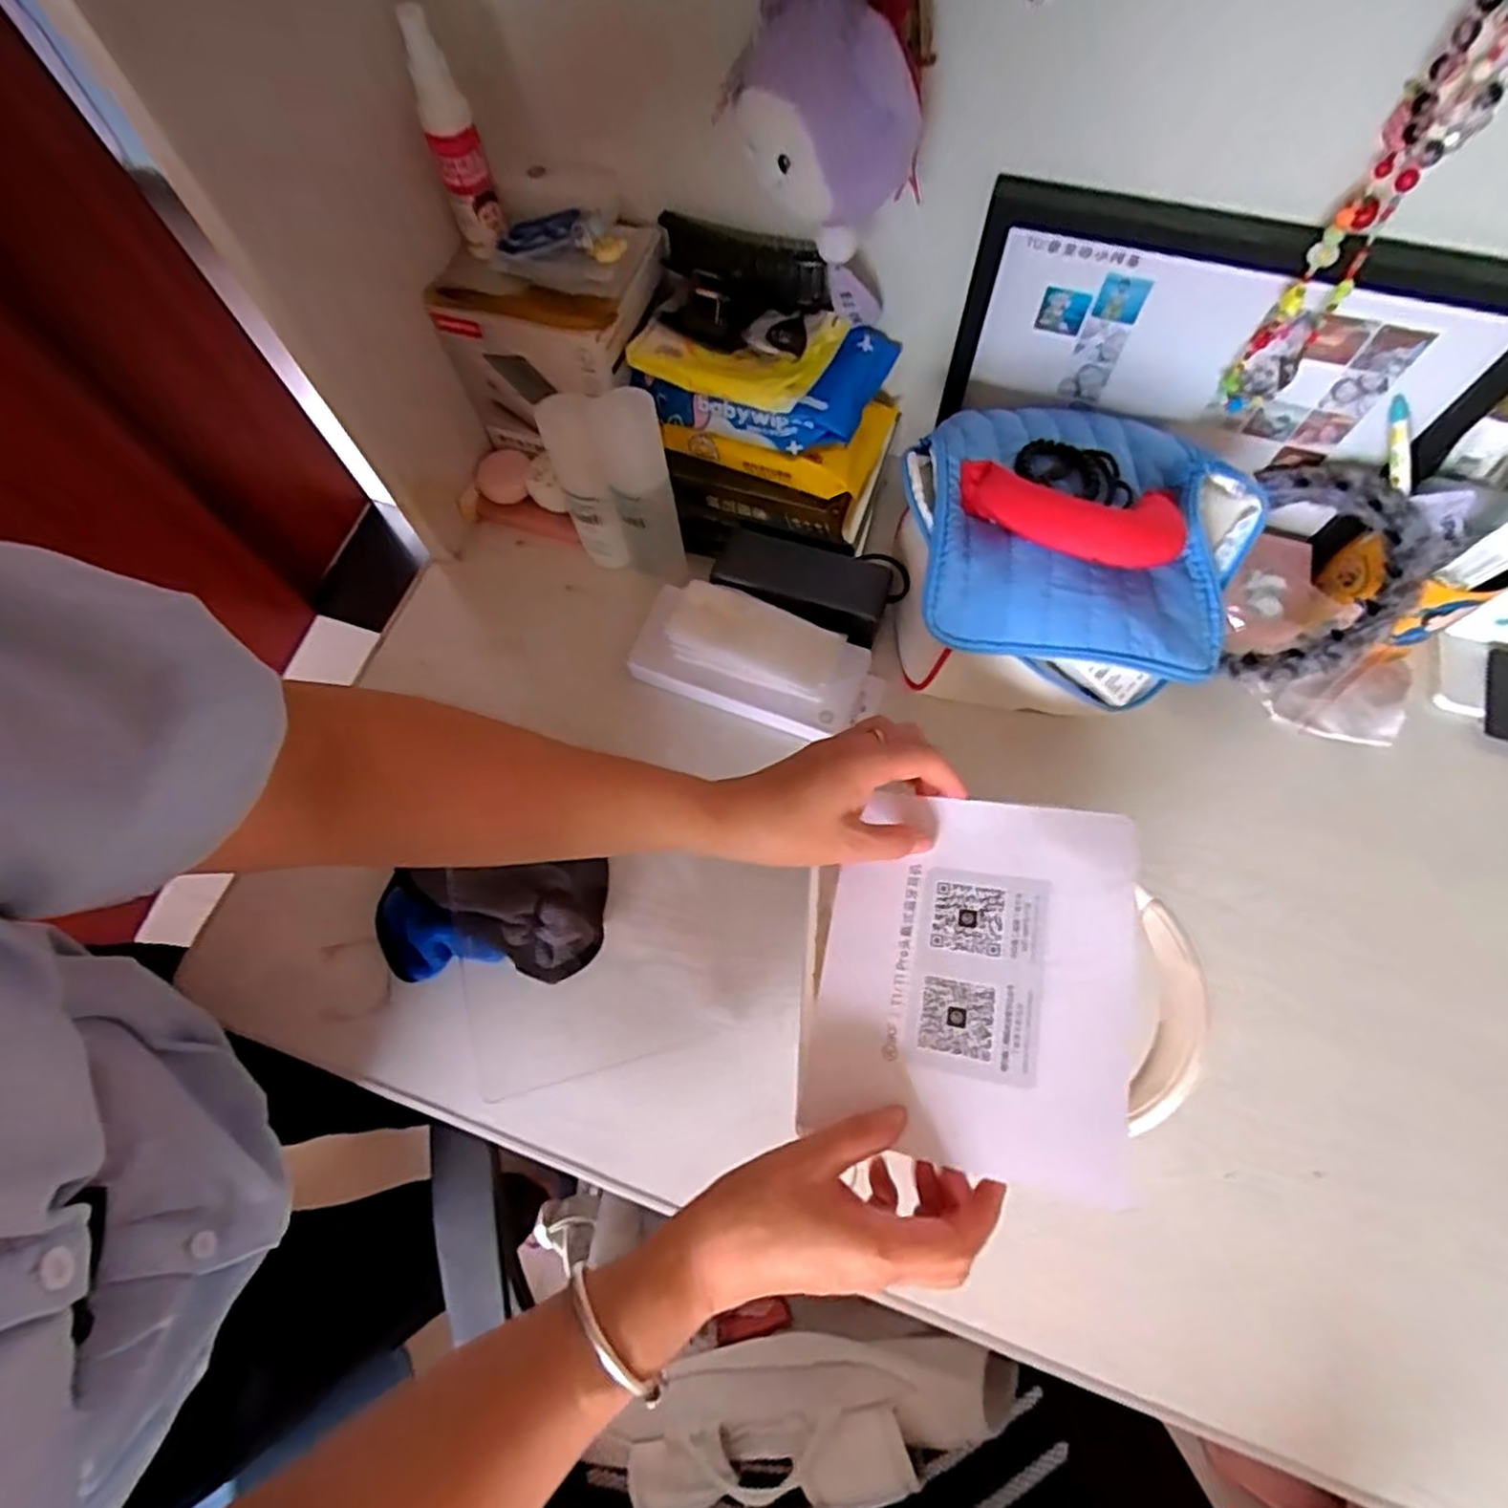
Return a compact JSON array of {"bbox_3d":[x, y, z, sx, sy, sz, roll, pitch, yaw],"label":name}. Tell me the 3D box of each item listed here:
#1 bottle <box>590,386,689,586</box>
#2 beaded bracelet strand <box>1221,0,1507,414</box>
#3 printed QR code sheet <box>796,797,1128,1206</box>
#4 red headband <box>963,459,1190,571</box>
[{"bbox_3d":[-0.079,-0.180,0.524,0.046,0.159,0.039,-12,68,-3],"label":"bottle"},{"bbox_3d":[0.320,-0.277,0.382,0.036,0.212,0.033,34,73,15],"label":"beaded bracelet strand"},{"bbox_3d":[0.111,0.112,0.375,0.150,0.006,0.178,4,67,22],"label":"printed QR code sheet"},{"bbox_3d":[0.194,-0.147,0.446,0.130,0.024,0.067,7,68,5],"label":"red headband"}]

